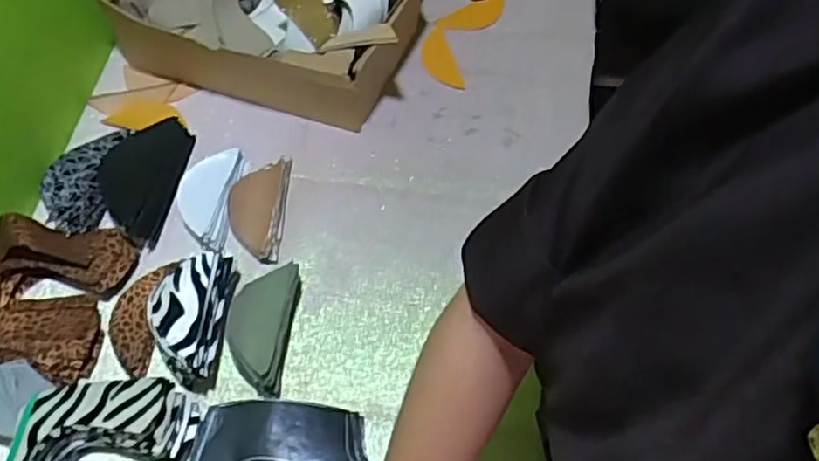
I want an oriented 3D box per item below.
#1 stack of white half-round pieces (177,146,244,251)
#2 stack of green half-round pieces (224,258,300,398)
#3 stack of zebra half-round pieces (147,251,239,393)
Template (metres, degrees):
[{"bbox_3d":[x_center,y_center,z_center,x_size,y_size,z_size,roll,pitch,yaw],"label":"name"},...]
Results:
[{"bbox_3d":[-0.225,-0.039,0.736,0.062,0.034,0.111,7,60,5],"label":"stack of white half-round pieces"},{"bbox_3d":[-0.143,0.094,0.651,0.056,0.048,0.123,6,60,5],"label":"stack of green half-round pieces"},{"bbox_3d":[-0.209,0.080,0.642,0.063,0.064,0.125,4,60,4],"label":"stack of zebra half-round pieces"}]

